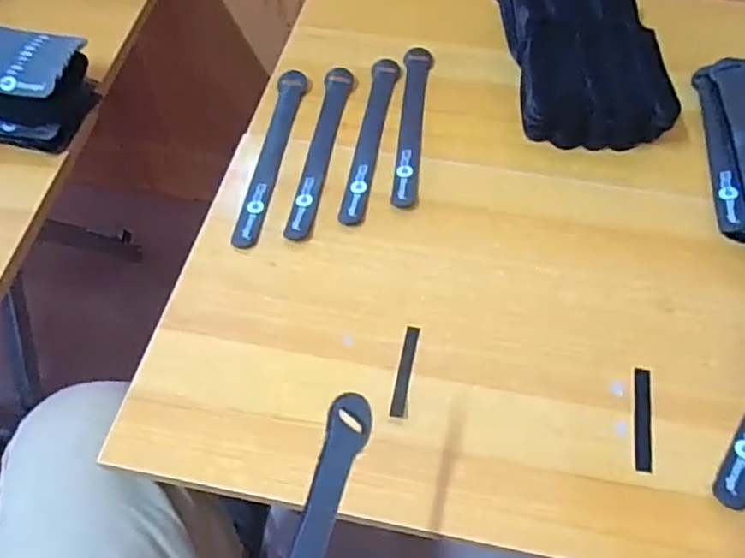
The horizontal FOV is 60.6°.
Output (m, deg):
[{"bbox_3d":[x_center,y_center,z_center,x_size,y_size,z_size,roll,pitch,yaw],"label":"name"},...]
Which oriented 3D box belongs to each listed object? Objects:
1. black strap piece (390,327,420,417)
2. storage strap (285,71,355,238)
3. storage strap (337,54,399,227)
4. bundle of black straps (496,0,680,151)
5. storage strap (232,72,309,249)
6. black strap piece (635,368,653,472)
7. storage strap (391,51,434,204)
[{"bbox_3d":[0.022,0.061,0.428,0.009,0.004,0.066,10,56,7],"label":"black strap piece"},{"bbox_3d":[-0.043,-0.113,0.545,0.023,0.004,0.198,6,56,4],"label":"storage strap"},{"bbox_3d":[-0.001,-0.126,0.553,0.024,0.004,0.198,7,56,5],"label":"storage strap"},{"bbox_3d":[0.184,-0.201,0.562,0.111,0.069,0.202,-1,56,-1],"label":"bundle of black straps"},{"bbox_3d":[-0.085,-0.108,0.542,0.024,0.004,0.203,5,56,3],"label":"storage strap"},{"bbox_3d":[0.174,0.088,0.408,0.010,0.004,0.070,11,56,7],"label":"black strap piece"},{"bbox_3d":[0.036,-0.139,0.560,0.025,0.007,0.191,4,56,3],"label":"storage strap"}]

